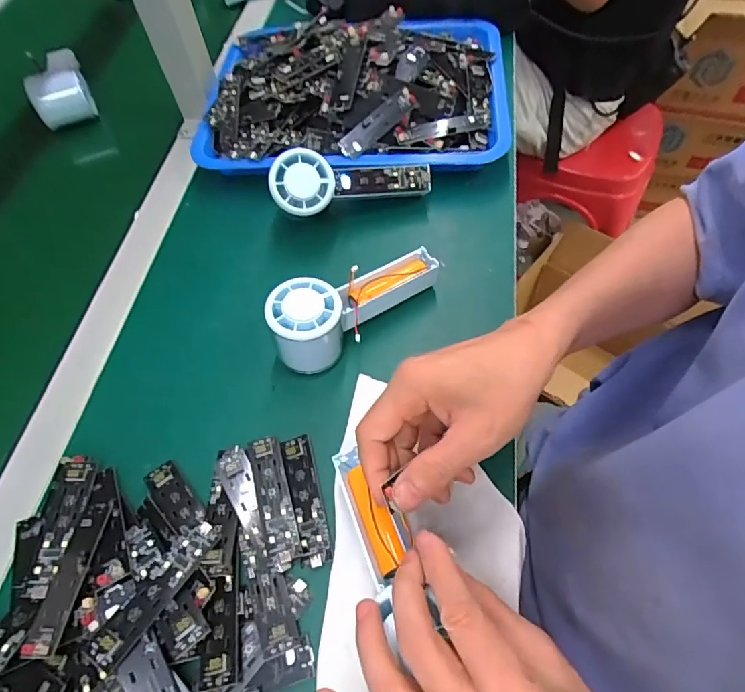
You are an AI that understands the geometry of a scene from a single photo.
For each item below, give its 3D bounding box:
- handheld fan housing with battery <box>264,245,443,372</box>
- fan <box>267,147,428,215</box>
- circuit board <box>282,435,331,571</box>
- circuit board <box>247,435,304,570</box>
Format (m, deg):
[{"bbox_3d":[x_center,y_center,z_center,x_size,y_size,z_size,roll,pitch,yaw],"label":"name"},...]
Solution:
[{"bbox_3d":[-0.017,-0.039,0.397,0.154,0.062,0.055,-36,64,-17],"label":"handheld fan housing with battery"},{"bbox_3d":[-0.023,-0.153,0.456,0.146,0.042,0.053,-7,101,-18],"label":"fan"},{"bbox_3d":[-0.048,0.108,0.344,0.022,0.009,0.089,-13,60,-4],"label":"circuit board"},{"bbox_3d":[-0.070,0.108,0.343,0.023,0.004,0.092,-16,60,-6],"label":"circuit board"}]

